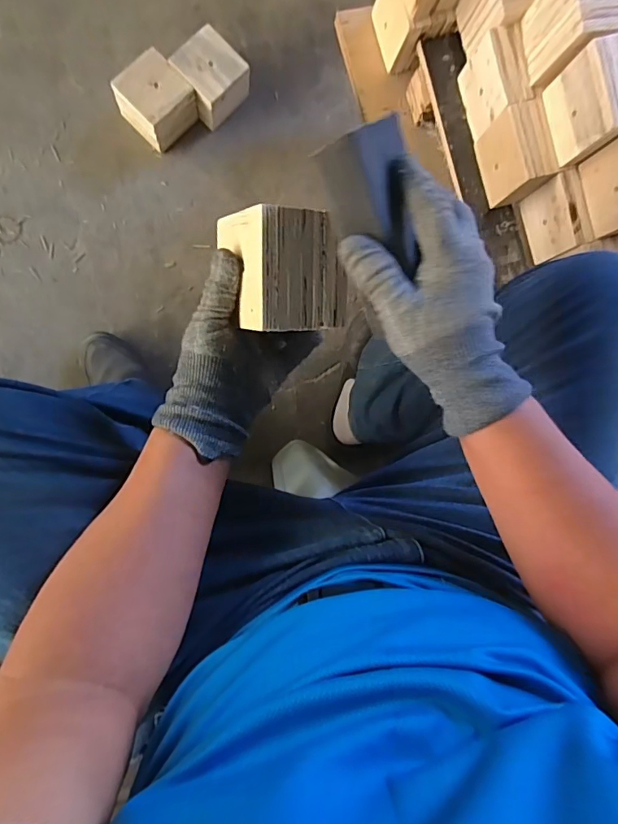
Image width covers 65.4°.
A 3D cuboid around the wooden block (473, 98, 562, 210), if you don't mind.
[{"bbox_3d":[0.265,-0.327,0.623,0.043,0.086,0.101,-16,94,-6],"label":"wooden block"}]

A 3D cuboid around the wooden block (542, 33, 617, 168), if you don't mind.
[{"bbox_3d":[0.335,-0.349,0.541,0.085,0.088,0.097,-18,94,-6],"label":"wooden block"}]

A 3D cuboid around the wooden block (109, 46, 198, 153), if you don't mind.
[{"bbox_3d":[-0.251,-0.509,0.796,0.107,0.078,0.100,44,86,-6],"label":"wooden block"}]

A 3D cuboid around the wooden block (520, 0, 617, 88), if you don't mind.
[{"bbox_3d":[0.310,-0.436,0.533,0.094,0.087,0.086,-16,93,-6],"label":"wooden block"}]

